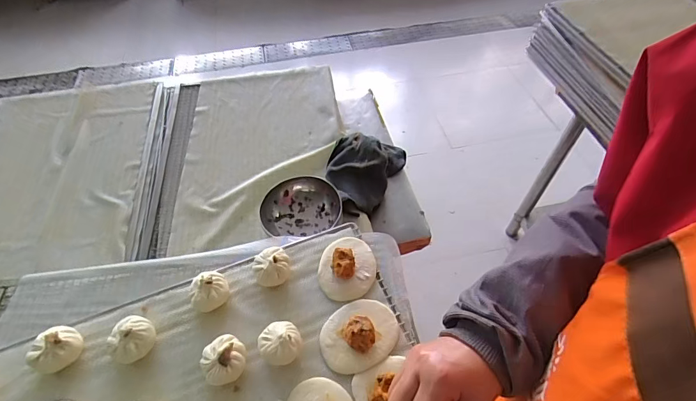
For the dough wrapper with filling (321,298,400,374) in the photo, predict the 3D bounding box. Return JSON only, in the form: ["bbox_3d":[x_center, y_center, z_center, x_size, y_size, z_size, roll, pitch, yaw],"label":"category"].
[{"bbox_3d":[0.015,0.174,0.500,0.107,0.034,0.080,-22,55,-15],"label":"dough wrapper with filling"}]

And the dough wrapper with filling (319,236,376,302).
[{"bbox_3d":[-0.002,0.092,0.563,0.086,0.038,0.106,-4,53,-1],"label":"dough wrapper with filling"}]

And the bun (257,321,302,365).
[{"bbox_3d":[-0.088,0.181,0.487,0.053,0.030,0.049,-1,53,1],"label":"bun"}]

